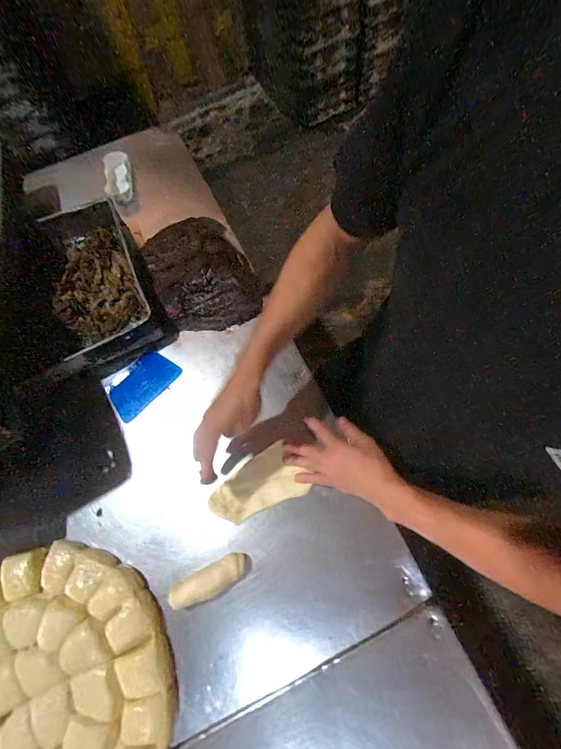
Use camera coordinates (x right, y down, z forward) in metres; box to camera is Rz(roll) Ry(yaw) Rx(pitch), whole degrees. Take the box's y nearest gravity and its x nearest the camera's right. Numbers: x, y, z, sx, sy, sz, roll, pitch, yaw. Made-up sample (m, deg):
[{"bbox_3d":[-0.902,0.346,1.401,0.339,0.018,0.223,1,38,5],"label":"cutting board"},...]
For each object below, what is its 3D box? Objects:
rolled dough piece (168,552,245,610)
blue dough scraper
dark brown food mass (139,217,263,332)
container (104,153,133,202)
[{"bbox_3d":[-0.097,0.281,0.422,0.104,0.033,0.036,-27,68,-3],"label":"rolled dough piece"},{"bbox_3d":[-0.252,0.015,0.560,0.079,0.005,0.126,38,74,12],"label":"blue dough scraper"},{"bbox_3d":[-0.164,-0.208,0.632,0.189,0.039,0.285,-28,68,-3],"label":"dark brown food mass"},{"bbox_3d":[-0.393,-0.476,0.744,0.062,0.034,0.134,-19,68,1],"label":"container"}]

